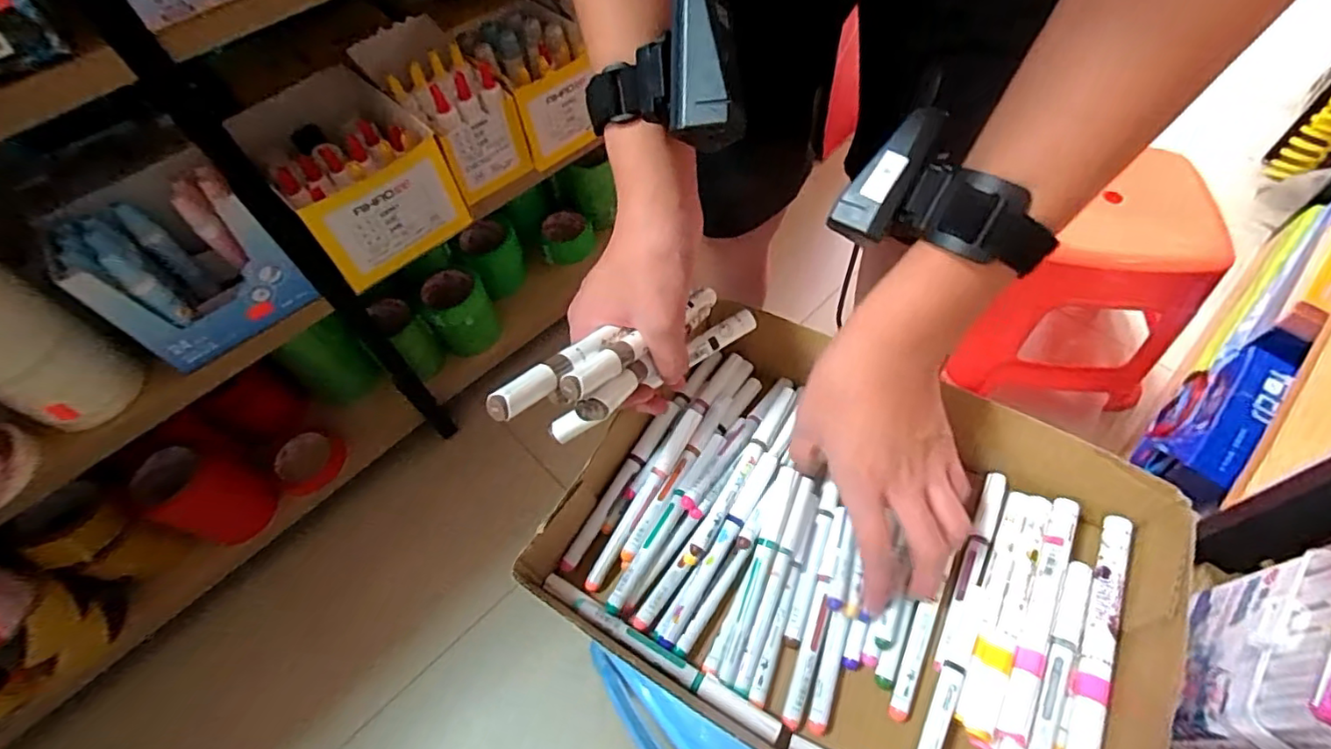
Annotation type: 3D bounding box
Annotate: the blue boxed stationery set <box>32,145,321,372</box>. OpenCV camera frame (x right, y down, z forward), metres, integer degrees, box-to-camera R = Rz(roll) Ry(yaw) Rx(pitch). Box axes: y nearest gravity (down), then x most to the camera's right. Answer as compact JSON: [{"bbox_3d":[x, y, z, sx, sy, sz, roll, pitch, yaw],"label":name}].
[{"bbox_3d":[-0.476,-0.107,0.590,0.100,0.139,0.150,35,66,24],"label":"blue boxed stationery set"}]

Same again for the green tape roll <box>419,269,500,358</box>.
[{"bbox_3d":[-0.317,-0.089,0.927,0.088,0.129,0.087,-2,57,3],"label":"green tape roll"}]

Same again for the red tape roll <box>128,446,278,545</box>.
[{"bbox_3d":[-0.587,0.153,0.758,0.080,0.141,0.099,16,59,14],"label":"red tape roll"}]

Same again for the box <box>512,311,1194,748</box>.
[{"bbox_3d":[0.109,0.106,0.362,0.314,0.057,0.242,25,62,20],"label":"box"}]

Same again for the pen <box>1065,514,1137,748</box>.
[{"bbox_3d":[0.250,0.148,0.339,0.016,0.009,0.149,24,62,19],"label":"pen"}]

